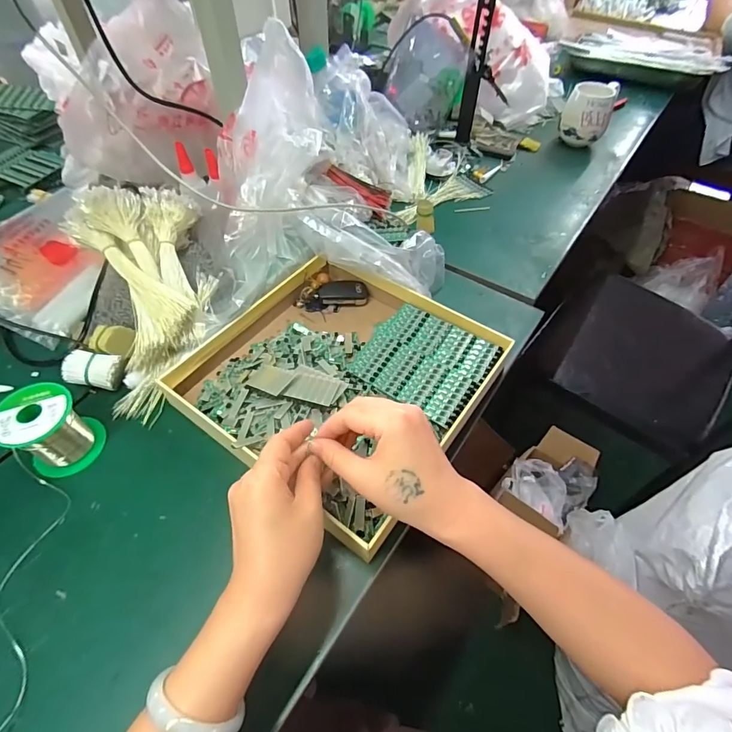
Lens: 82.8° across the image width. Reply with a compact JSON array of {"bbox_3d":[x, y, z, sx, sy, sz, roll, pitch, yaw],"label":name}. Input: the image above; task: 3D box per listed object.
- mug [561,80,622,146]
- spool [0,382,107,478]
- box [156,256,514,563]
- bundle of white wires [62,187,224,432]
[{"bbox_3d":[0.438,-0.495,0.833,0.087,0.107,0.084,17,55,11],"label":"mug"},{"bbox_3d":[-0.317,0.063,0.416,0.069,0.075,0.066,1,53,-1],"label":"spool"},{"bbox_3d":[-0.030,0.004,0.476,0.297,0.041,0.288,32,58,21],"label":"box"},{"bbox_3d":[-0.257,-0.074,0.482,0.147,0.063,0.261,-9,86,-6],"label":"bundle of white wires"}]

